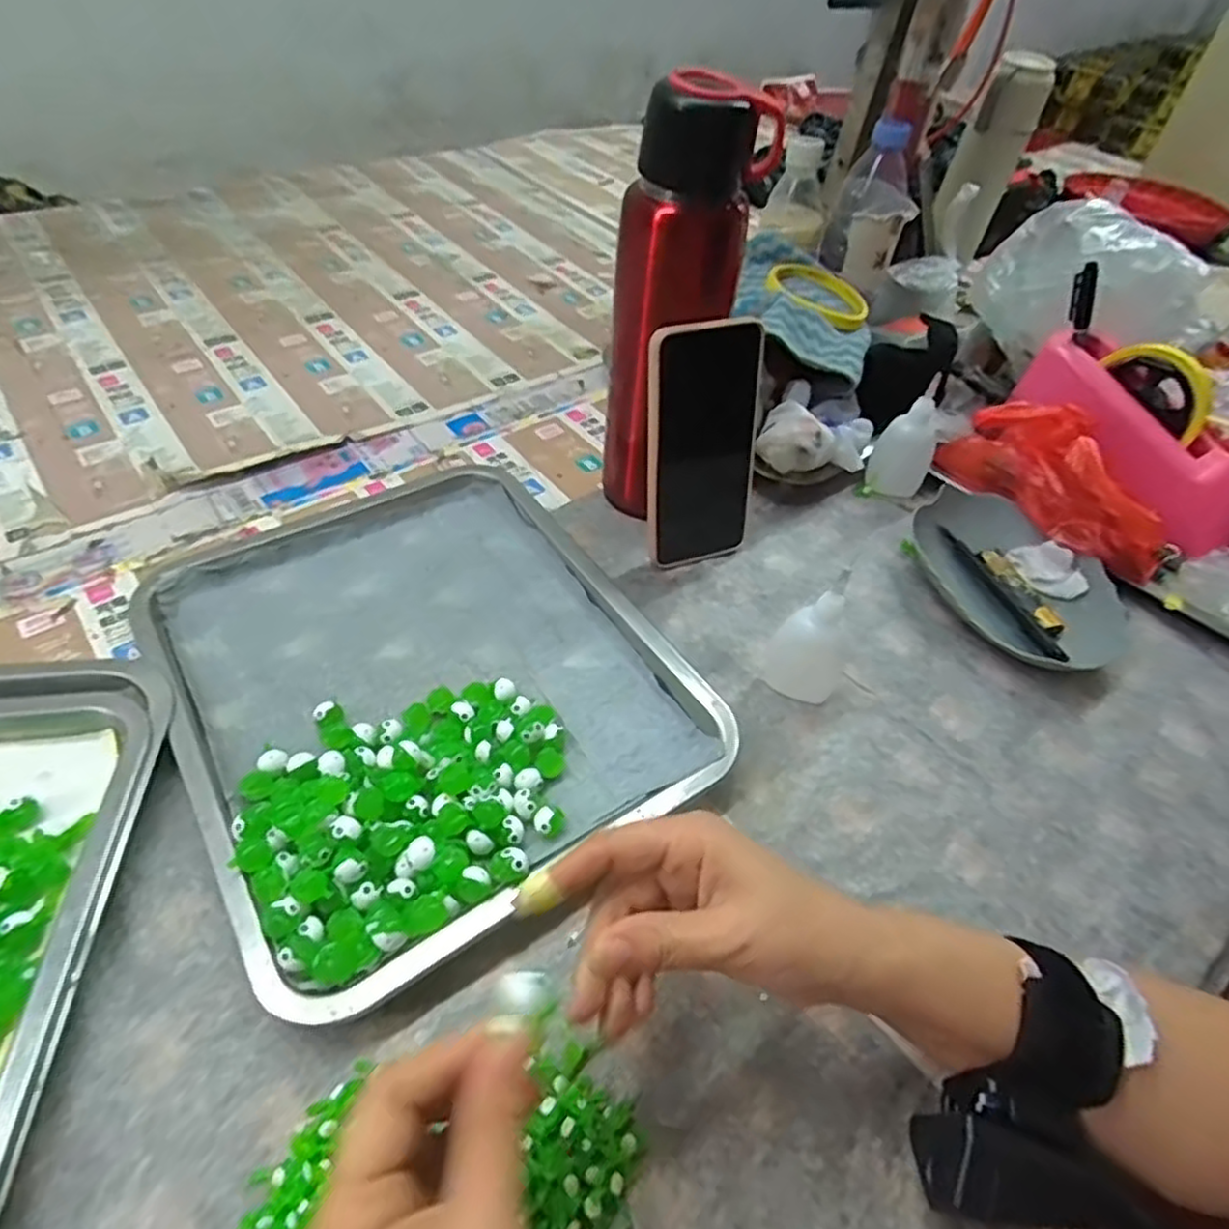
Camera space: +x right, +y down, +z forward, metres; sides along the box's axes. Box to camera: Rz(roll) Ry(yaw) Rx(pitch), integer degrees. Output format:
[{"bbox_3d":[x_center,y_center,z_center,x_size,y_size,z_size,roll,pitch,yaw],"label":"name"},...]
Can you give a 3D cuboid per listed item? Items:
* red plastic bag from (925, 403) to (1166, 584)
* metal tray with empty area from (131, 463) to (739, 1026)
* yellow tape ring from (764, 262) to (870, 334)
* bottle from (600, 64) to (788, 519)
[{"bbox_3d":[0.325,-0.099,0.526,0.043,0.081,0.170,-21,54,-23],"label":"red plastic bag"},{"bbox_3d":[-0.117,0.028,0.424,0.258,0.027,0.312,-25,55,-25],"label":"metal tray with empty area"},{"bbox_3d":[0.182,-0.290,0.640,0.091,0.021,0.102,12,49,3],"label":"yellow tape ring"},{"bbox_3d":[0.038,-0.187,0.469,0.071,0.263,0.061,-26,56,-26],"label":"bottle"}]

